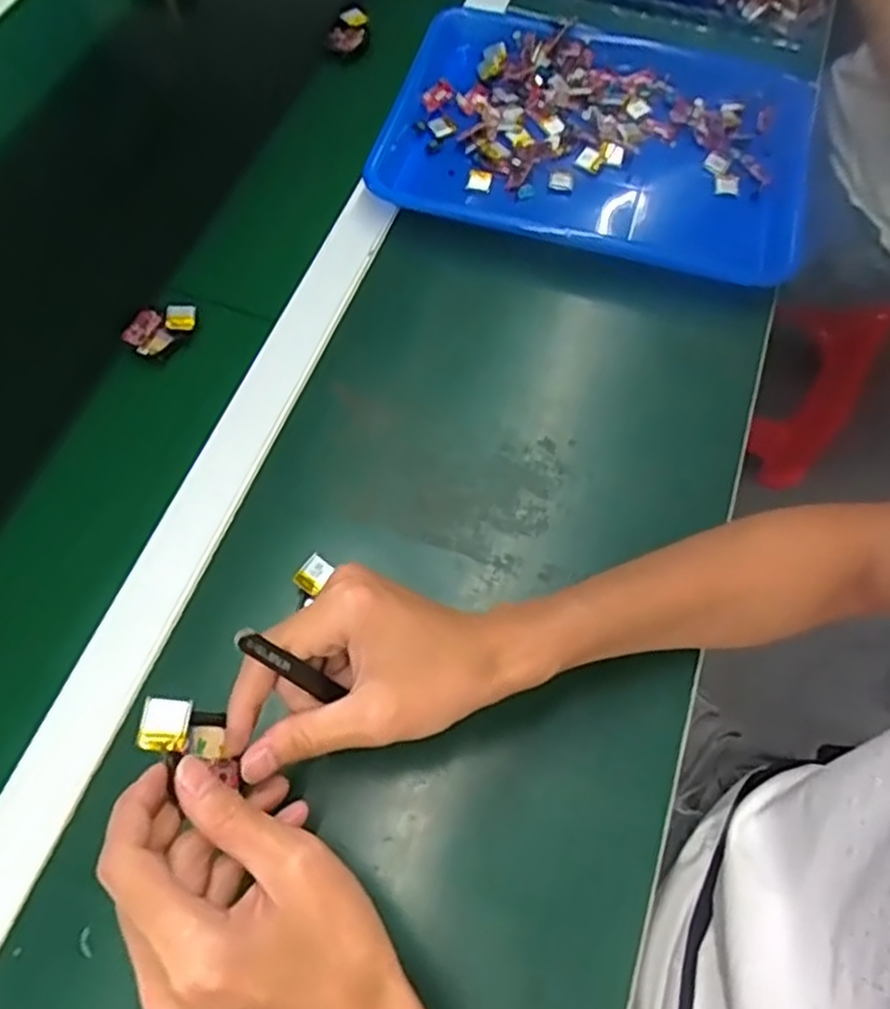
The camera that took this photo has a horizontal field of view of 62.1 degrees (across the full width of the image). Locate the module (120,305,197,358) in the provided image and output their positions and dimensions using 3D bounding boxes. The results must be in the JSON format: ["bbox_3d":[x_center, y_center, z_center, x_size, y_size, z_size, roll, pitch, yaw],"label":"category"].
[{"bbox_3d":[-0.205,-0.128,0.531,0.037,0.011,0.048,28,67,11],"label":"module"}]

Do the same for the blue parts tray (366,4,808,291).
[{"bbox_3d":[0.127,-0.307,0.624,0.343,0.037,0.260,13,65,4],"label":"blue parts tray"}]

